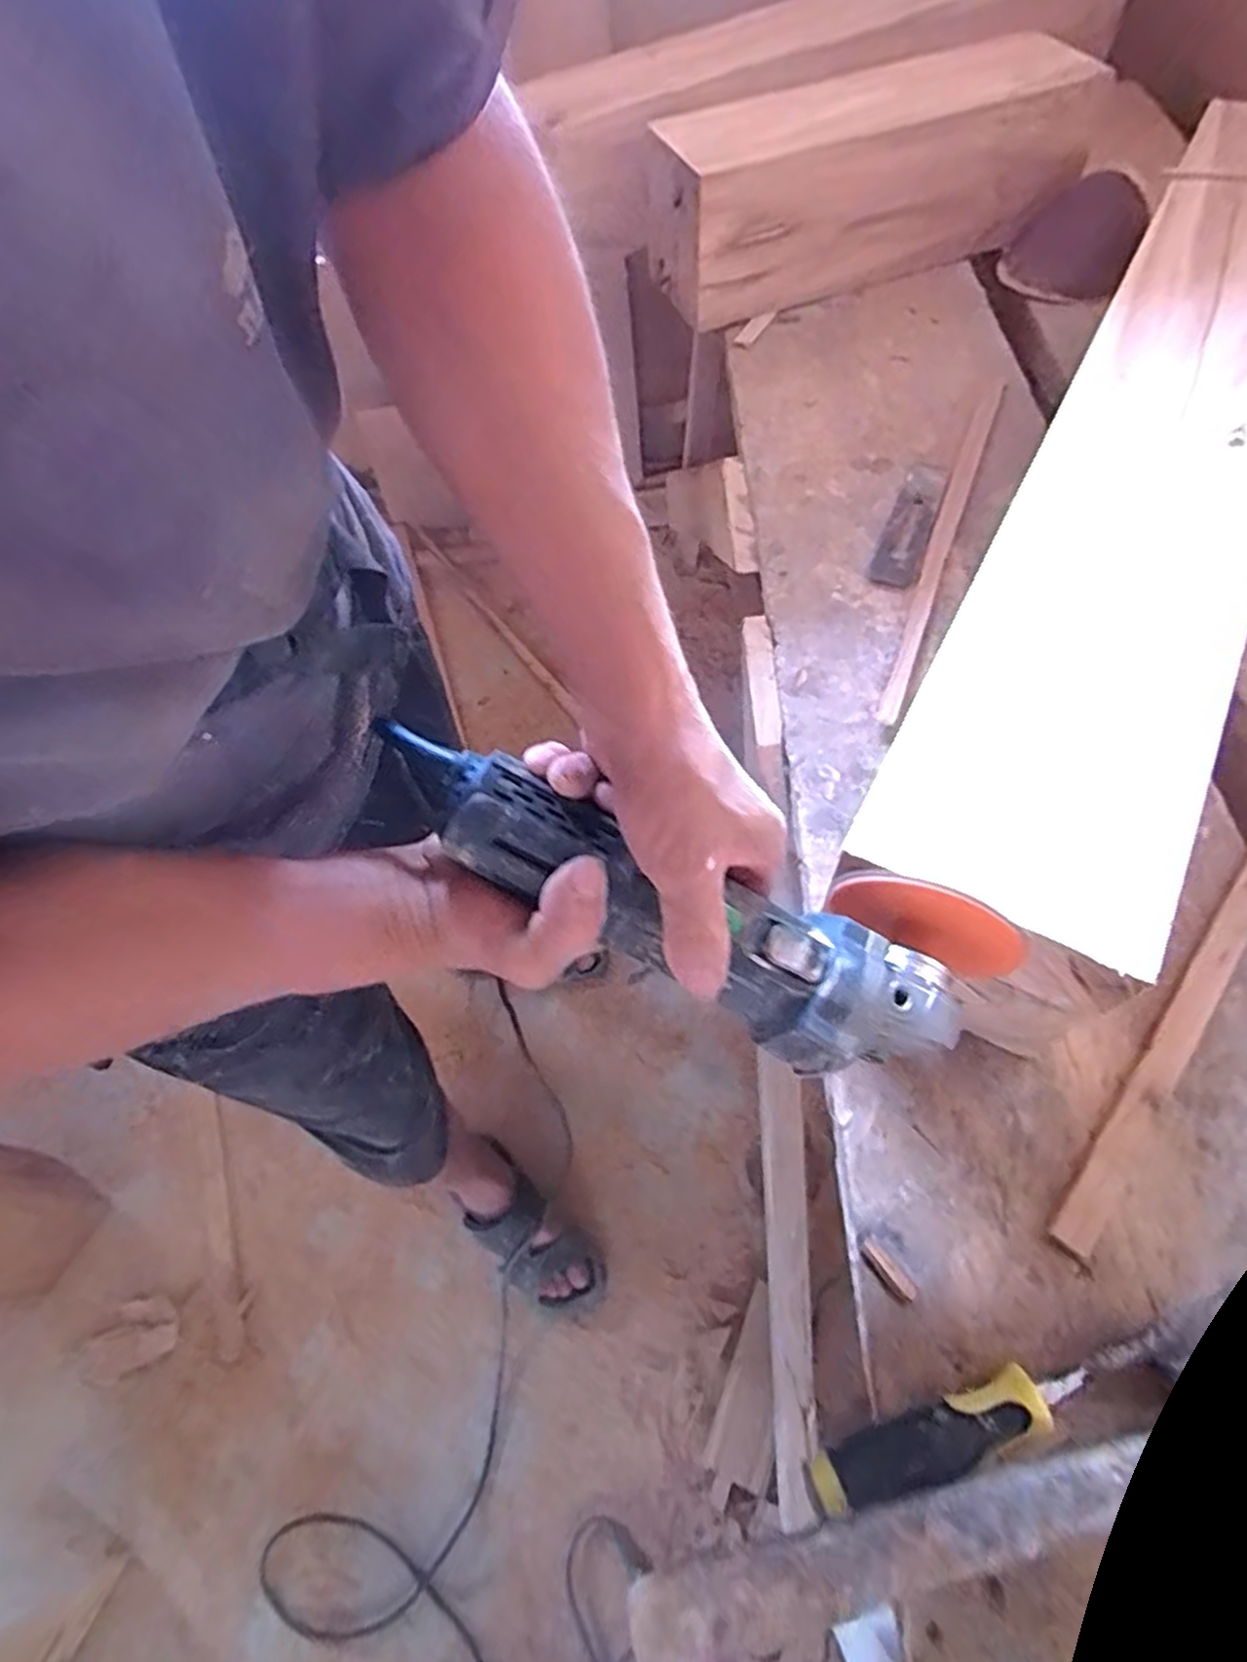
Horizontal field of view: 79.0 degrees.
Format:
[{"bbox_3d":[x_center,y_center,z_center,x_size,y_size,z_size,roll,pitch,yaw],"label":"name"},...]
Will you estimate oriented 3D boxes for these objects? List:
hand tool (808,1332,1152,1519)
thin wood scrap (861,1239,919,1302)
[{"bbox_3d":[0.181,0.292,0.380,0.185,0.029,0.027,-19,61,-7],"label":"hand tool"},{"bbox_3d":[0.149,0.247,0.426,0.013,0.011,0.034,-38,65,-16],"label":"thin wood scrap"}]

